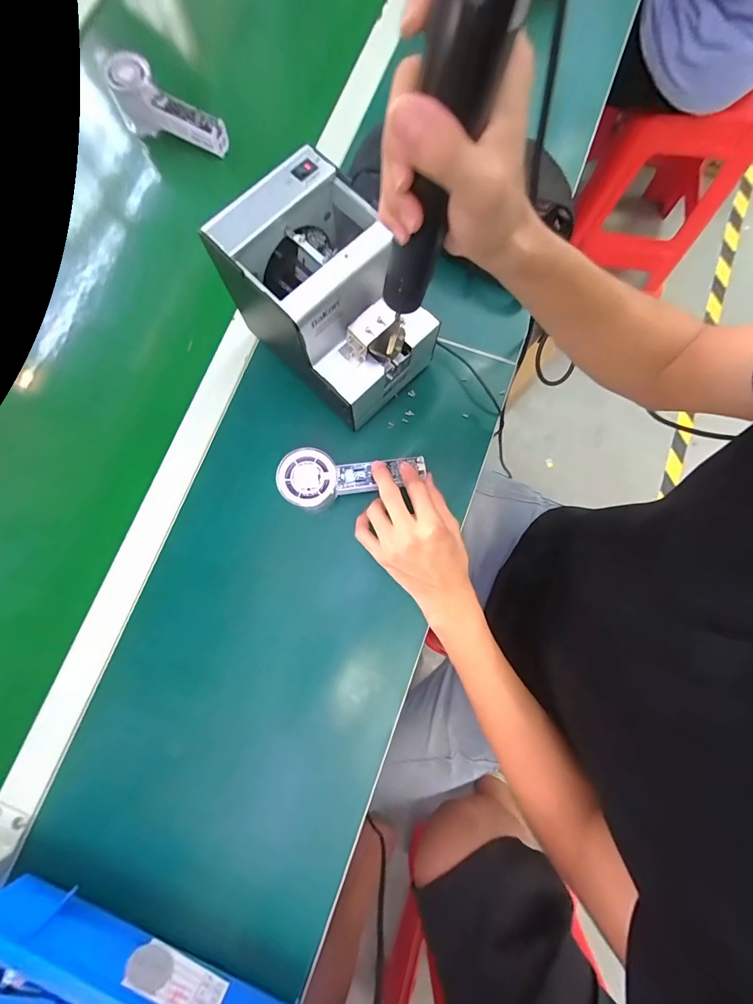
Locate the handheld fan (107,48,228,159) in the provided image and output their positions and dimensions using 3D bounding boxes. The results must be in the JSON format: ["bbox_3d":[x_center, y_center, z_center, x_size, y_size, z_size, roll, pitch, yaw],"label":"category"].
[{"bbox_3d":[-0.266,-0.505,0.495,0.150,0.063,0.055,32,82,7],"label":"handheld fan"}]

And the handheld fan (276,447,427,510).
[{"bbox_3d":[-0.024,-0.028,0.386,0.146,0.021,0.058,-6,79,-17],"label":"handheld fan"}]

